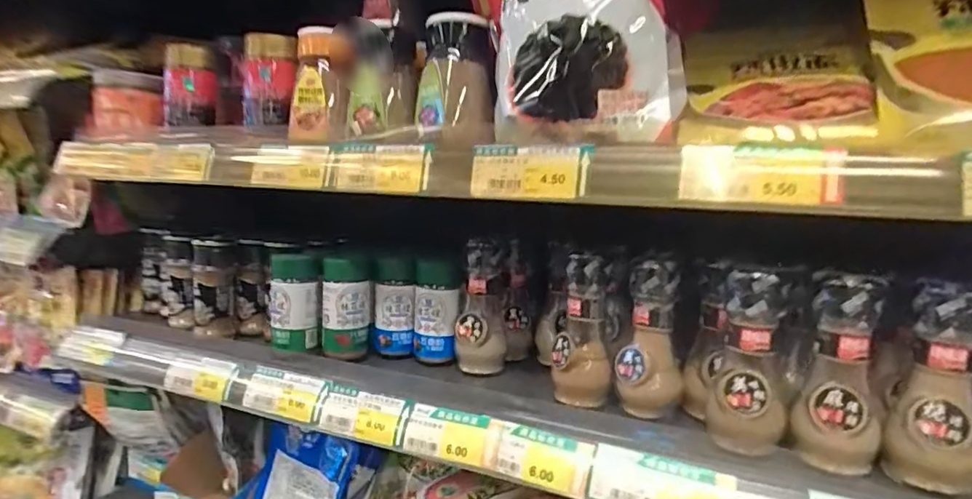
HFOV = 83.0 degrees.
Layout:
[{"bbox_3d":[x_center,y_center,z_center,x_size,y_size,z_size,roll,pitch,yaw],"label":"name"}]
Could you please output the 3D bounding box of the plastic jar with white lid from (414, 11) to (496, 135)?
[{"bbox_3d":[-0.026,-0.141,0.450,0.068,0.091,0.059,2,8,0],"label":"plastic jar with white lid"}]

